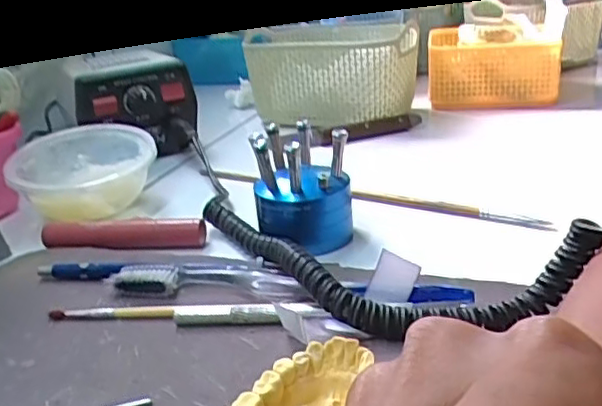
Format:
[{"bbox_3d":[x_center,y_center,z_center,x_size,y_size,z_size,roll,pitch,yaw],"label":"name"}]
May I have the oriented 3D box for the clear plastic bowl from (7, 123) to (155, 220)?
[{"bbox_3d":[-0.156,-0.020,0.472,0.098,0.048,0.098,-12,23,-15],"label":"clear plastic bowl"}]

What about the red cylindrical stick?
[{"bbox_3d":[-0.114,0.018,0.410,0.106,0.014,0.015,-3,23,5],"label":"red cylindrical stick"}]

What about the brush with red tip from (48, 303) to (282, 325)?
[{"bbox_3d":[-0.068,0.054,0.322,0.118,0.008,0.011,0,23,13],"label":"brush with red tip"}]

